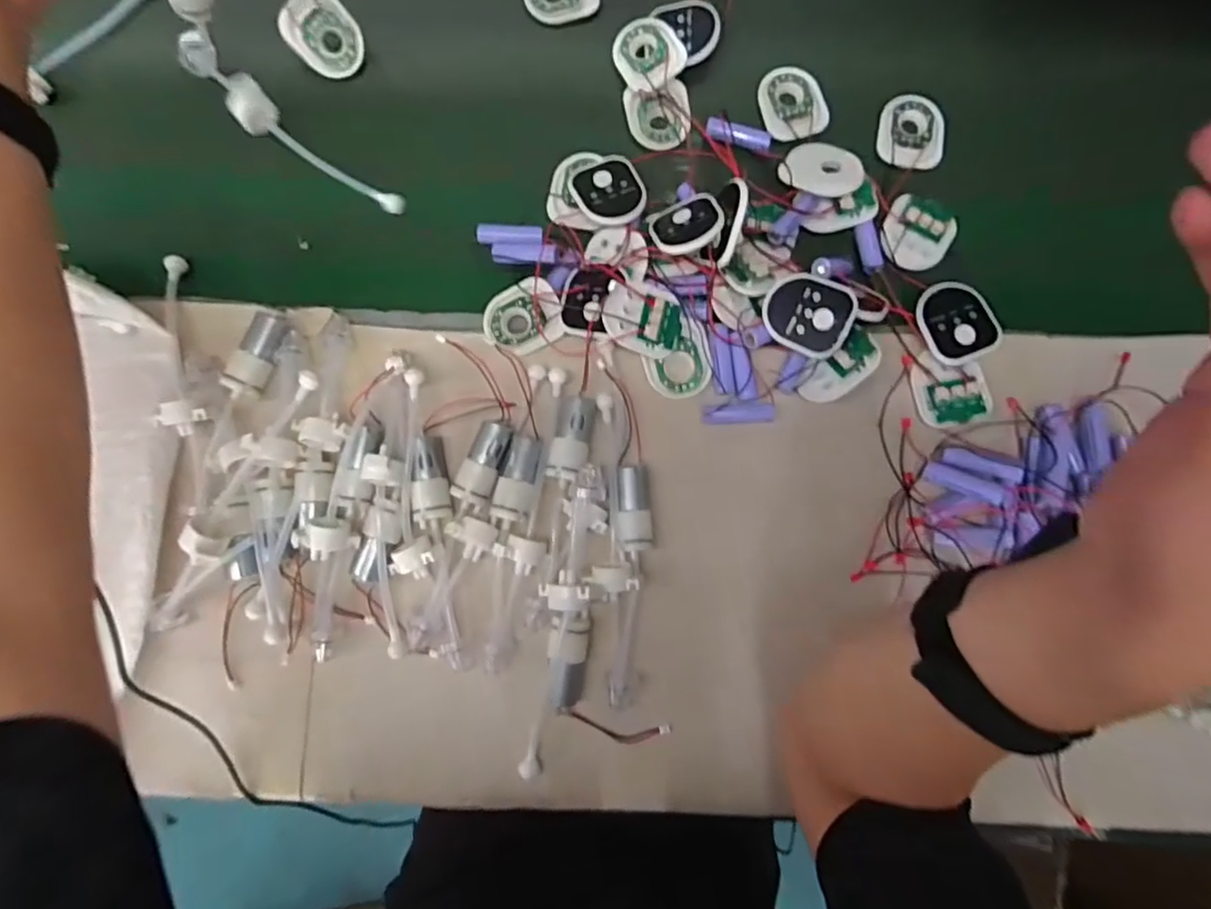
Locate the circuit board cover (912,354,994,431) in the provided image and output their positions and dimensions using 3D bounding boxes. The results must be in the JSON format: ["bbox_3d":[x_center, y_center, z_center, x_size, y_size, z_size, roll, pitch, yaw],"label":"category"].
[{"bbox_3d":[0.241,-0.045,0.433,0.046,0.015,0.051,-6,84,-1],"label":"circuit board cover"}]

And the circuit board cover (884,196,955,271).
[{"bbox_3d":[0.231,-0.165,0.460,0.048,0.012,0.061,21,84,2],"label":"circuit board cover"}]

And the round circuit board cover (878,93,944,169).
[{"bbox_3d":[0.233,-0.246,0.476,0.048,0.009,0.059,-5,84,-1],"label":"round circuit board cover"}]

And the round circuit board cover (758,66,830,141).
[{"bbox_3d":[0.145,-0.271,0.481,0.046,0.009,0.058,-16,84,-2],"label":"round circuit board cover"}]

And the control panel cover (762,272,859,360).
[{"bbox_3d":[0.137,-0.095,0.418,0.058,0.008,0.052,28,98,10],"label":"control panel cover"}]

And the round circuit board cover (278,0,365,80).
[{"bbox_3d":[-0.212,-0.318,0.471,0.049,0.008,0.057,-45,119,7],"label":"round circuit board cover"}]

